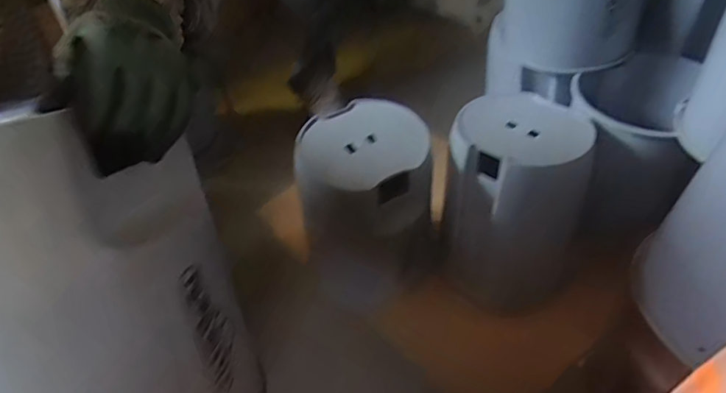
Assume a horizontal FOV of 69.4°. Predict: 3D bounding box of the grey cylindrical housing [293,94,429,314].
[{"bbox_3d":[0.001,-0.004,0.936,0.218,0.236,0.219,-5,45,0],"label":"grey cylindrical housing"}]

